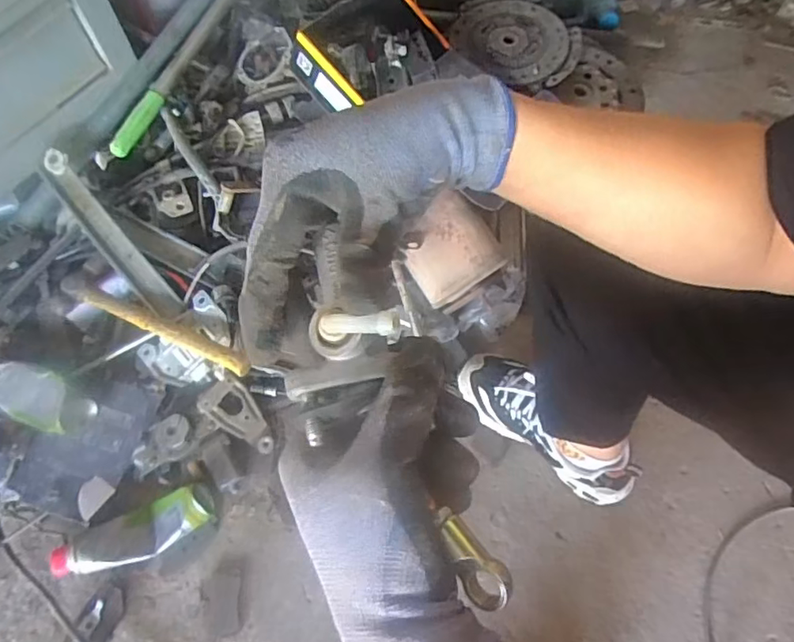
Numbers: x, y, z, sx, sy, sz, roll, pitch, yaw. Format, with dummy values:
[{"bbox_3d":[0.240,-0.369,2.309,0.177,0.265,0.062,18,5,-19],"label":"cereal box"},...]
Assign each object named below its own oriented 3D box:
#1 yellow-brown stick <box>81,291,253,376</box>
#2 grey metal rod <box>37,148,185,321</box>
[{"bbox_3d":[-0.337,0.013,0.831,0.296,0.029,0.025,23,65,13],"label":"yellow-brown stick"},{"bbox_3d":[-0.437,-0.131,0.881,0.052,0.044,0.348,-39,76,-19],"label":"grey metal rod"}]

